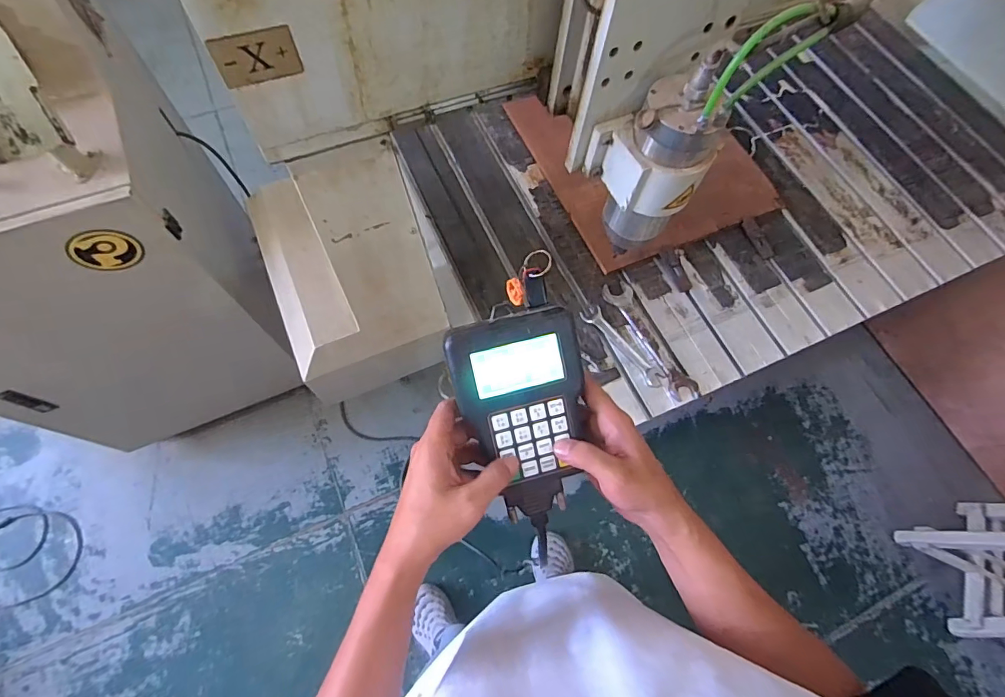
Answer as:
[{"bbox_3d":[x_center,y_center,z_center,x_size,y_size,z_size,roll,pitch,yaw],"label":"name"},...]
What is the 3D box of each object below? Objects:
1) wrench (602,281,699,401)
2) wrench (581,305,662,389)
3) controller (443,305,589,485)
[{"bbox_3d":[0.269,-0.019,0.860,0.058,0.011,0.253,-23,71,-12],"label":"wrench"},{"bbox_3d":[0.218,-0.003,0.857,0.036,0.015,0.187,-34,73,-15],"label":"wrench"},{"bbox_3d":[0.018,0.042,0.397,0.103,0.028,0.145,-17,103,-5],"label":"controller"}]

